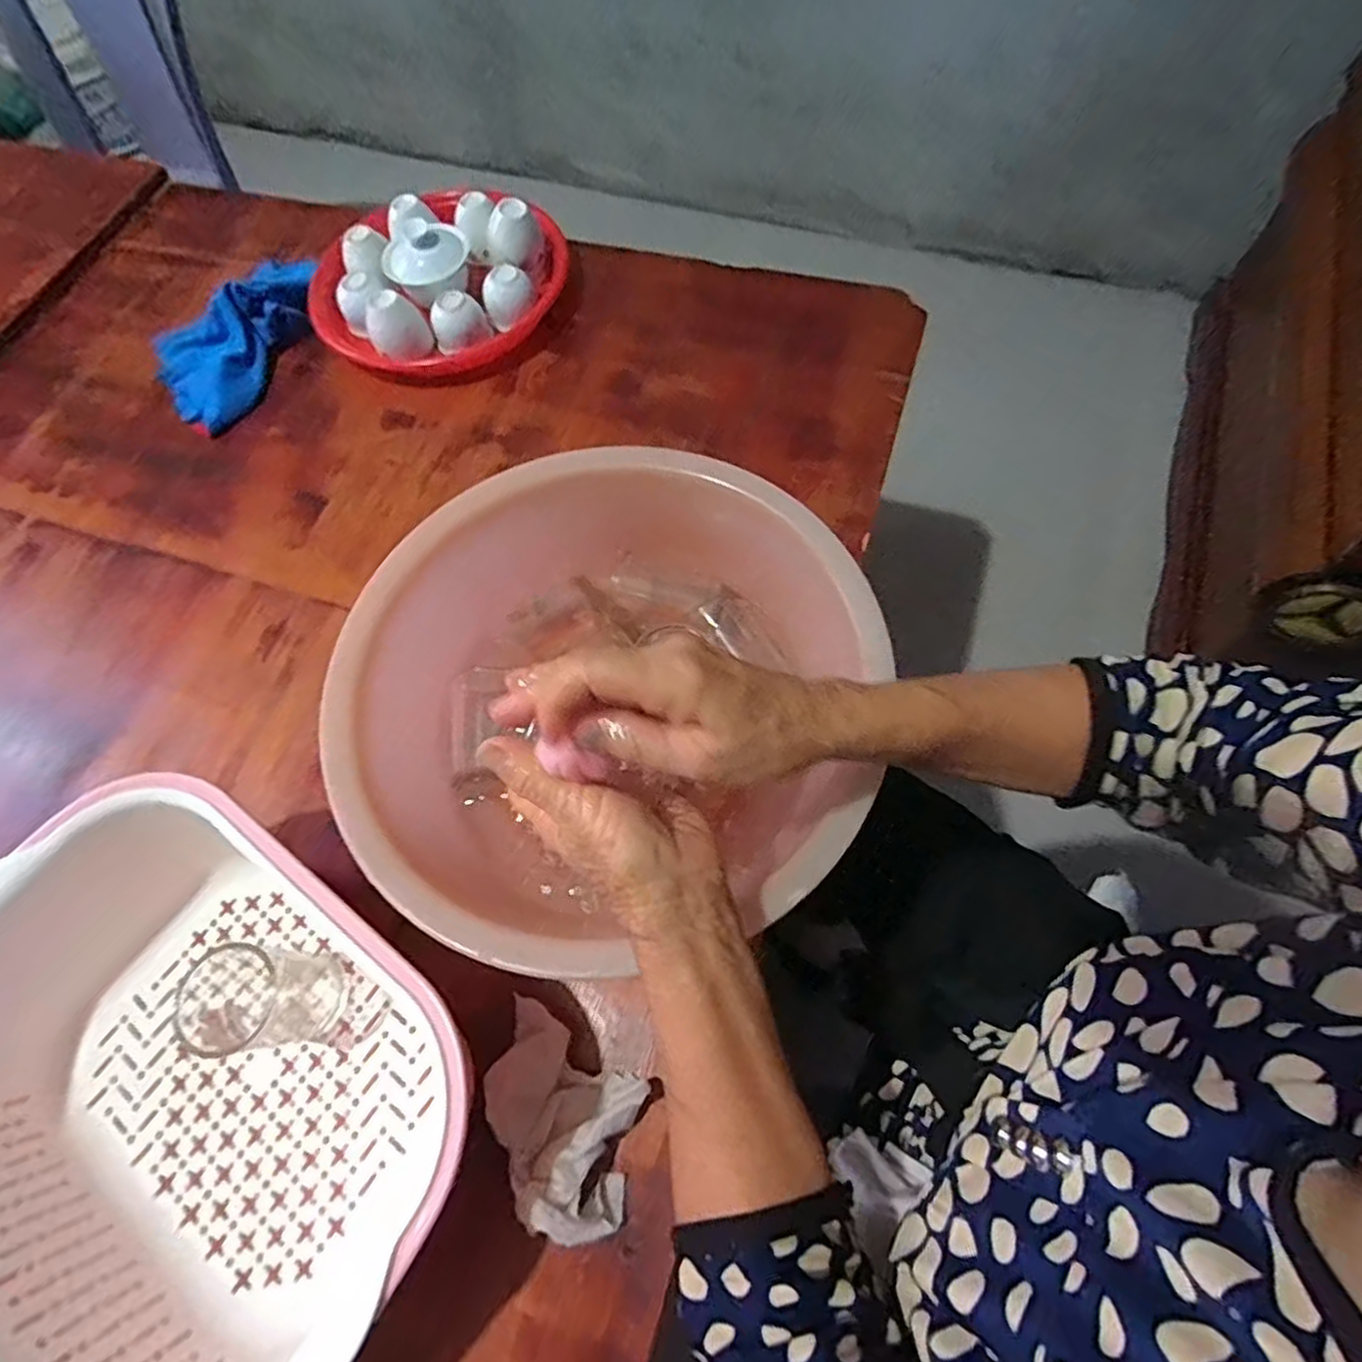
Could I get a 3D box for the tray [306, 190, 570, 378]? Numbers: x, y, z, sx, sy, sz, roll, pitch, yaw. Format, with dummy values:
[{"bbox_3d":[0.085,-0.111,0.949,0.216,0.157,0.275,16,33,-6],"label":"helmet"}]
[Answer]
[{"bbox_3d":[-0.238,-0.394,0.674,0.203,0.068,0.227,35,72,17],"label":"tray"}]

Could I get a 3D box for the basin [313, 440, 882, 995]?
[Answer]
[{"bbox_3d":[-0.045,0.018,0.459,0.315,0.129,0.321,-1,66,3],"label":"basin"}]

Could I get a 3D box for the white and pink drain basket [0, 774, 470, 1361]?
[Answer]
[{"bbox_3d":[-0.257,0.215,0.377,0.305,0.118,0.234,33,72,16],"label":"white and pink drain basket"}]

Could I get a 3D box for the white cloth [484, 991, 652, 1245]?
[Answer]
[{"bbox_3d":[-0.071,0.250,0.394,0.112,0.033,0.086,30,71,15],"label":"white cloth"}]

